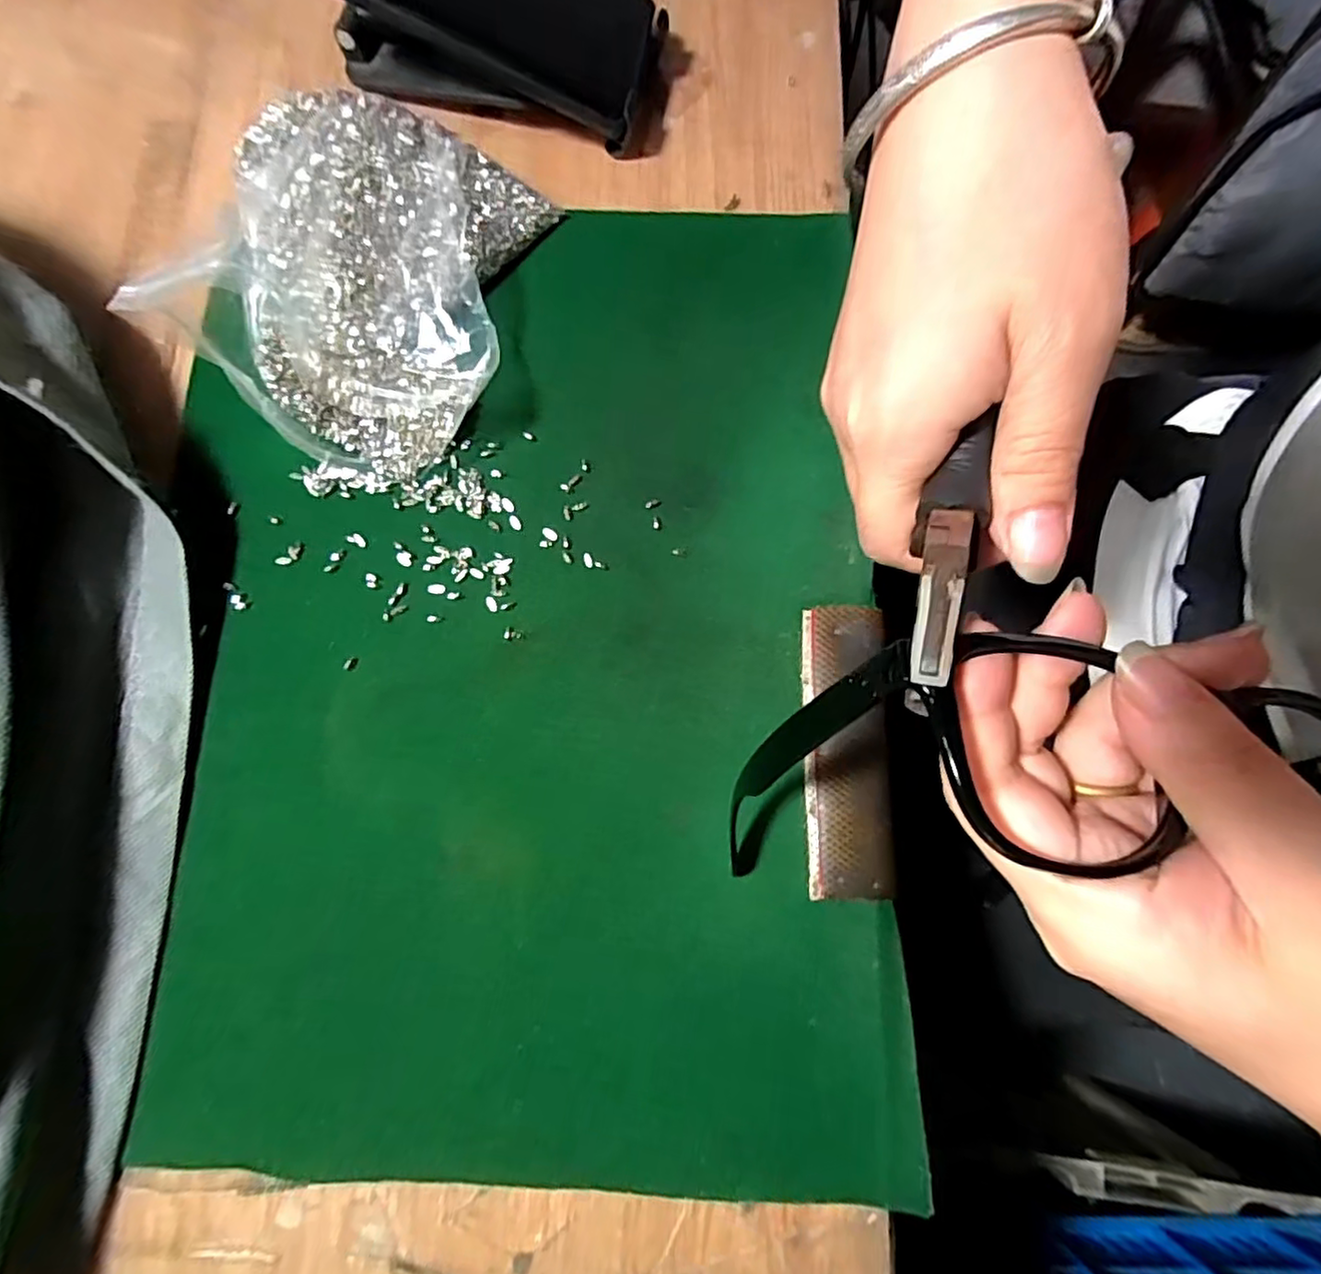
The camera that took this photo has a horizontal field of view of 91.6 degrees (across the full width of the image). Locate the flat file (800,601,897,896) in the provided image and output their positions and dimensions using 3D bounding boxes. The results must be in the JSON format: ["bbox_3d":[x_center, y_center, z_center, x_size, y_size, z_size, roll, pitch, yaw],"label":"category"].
[{"bbox_3d":[0.077,0.045,0.268,0.034,0.005,0.117,1,79,0],"label":"flat file"}]

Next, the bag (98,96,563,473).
[{"bbox_3d":[-0.132,-0.161,0.291,0.133,0.038,0.161,25,80,5],"label":"bag"}]

